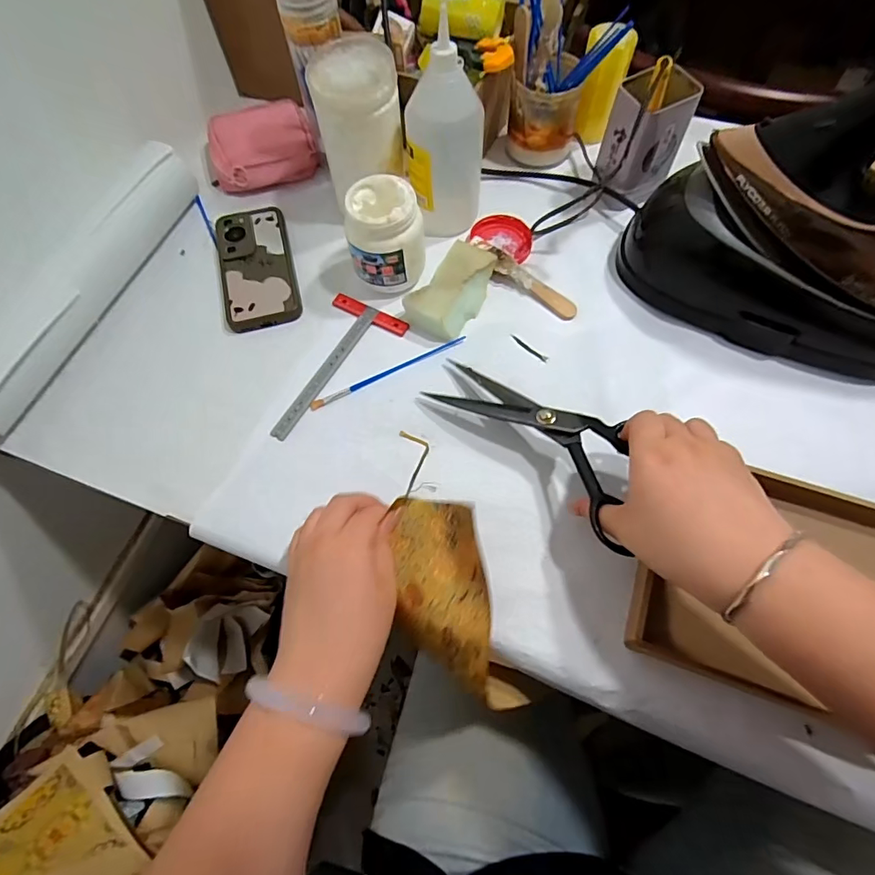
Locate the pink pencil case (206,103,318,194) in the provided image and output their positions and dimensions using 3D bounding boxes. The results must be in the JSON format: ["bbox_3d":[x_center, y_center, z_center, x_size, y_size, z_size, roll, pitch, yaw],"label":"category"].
[{"bbox_3d":[-0.217,-0.363,0.603,0.123,0.031,0.129,-15,68,-5],"label":"pink pencil case"}]

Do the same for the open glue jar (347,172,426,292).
[{"bbox_3d":[-0.052,-0.201,0.494,0.073,0.092,0.076,-8,67,-2],"label":"open glue jar"}]

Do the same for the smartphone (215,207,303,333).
[{"bbox_3d":[-0.200,-0.190,0.540,0.078,0.013,0.159,-14,68,-5],"label":"smartphone"}]

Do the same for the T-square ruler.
[{"bbox_3d":[-0.109,-0.068,0.487,0.084,0.005,0.168,28,70,12],"label":"T-square ruler"}]

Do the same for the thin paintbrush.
[{"bbox_3d":[-0.048,-0.066,0.483,0.165,0.004,0.008,-26,69,-9],"label":"thin paintbrush"}]

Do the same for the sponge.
[{"bbox_3d":[0.018,-0.155,0.506,0.060,0.030,0.111,33,72,14],"label":"sponge"}]

